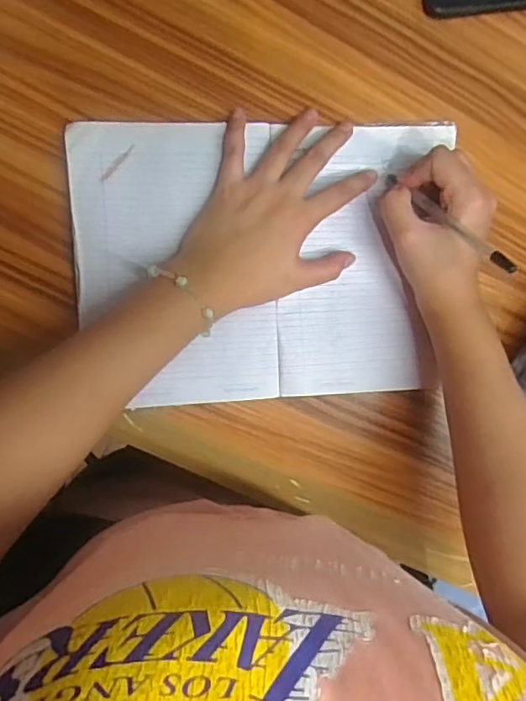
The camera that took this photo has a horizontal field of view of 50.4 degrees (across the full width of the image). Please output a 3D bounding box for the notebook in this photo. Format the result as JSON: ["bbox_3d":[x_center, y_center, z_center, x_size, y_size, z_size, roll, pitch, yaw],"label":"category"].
[{"bbox_3d":[0.000,-0.063,0.414,0.262,0.014,0.199,-3,96,-7],"label":"notebook"}]

